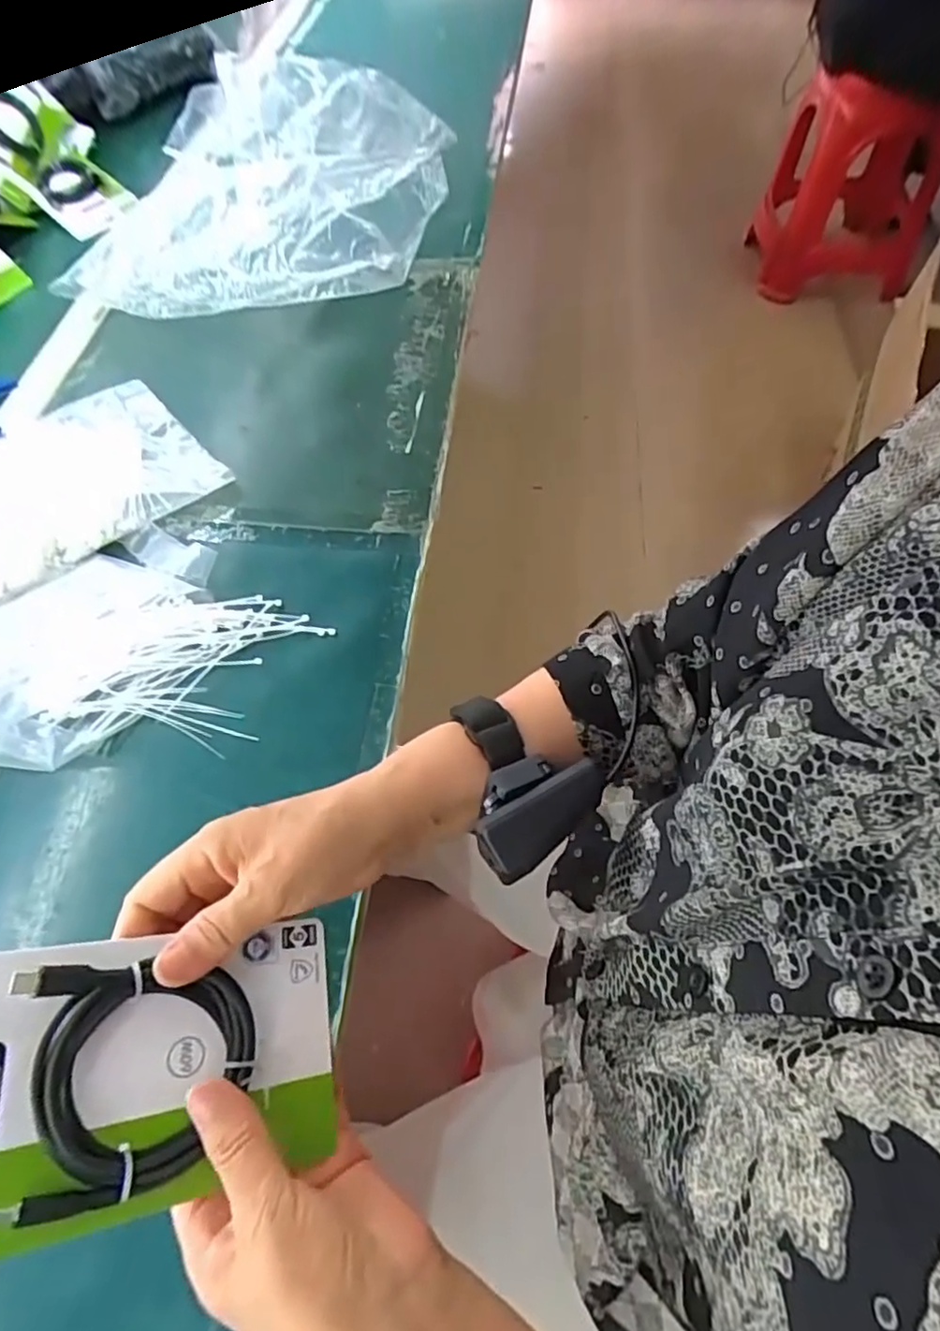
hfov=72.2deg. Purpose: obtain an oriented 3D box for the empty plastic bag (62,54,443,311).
[{"bbox_3d":[-0.221,-0.555,0.743,0.369,0.108,0.429,4,61,5],"label":"empty plastic bag"}]

